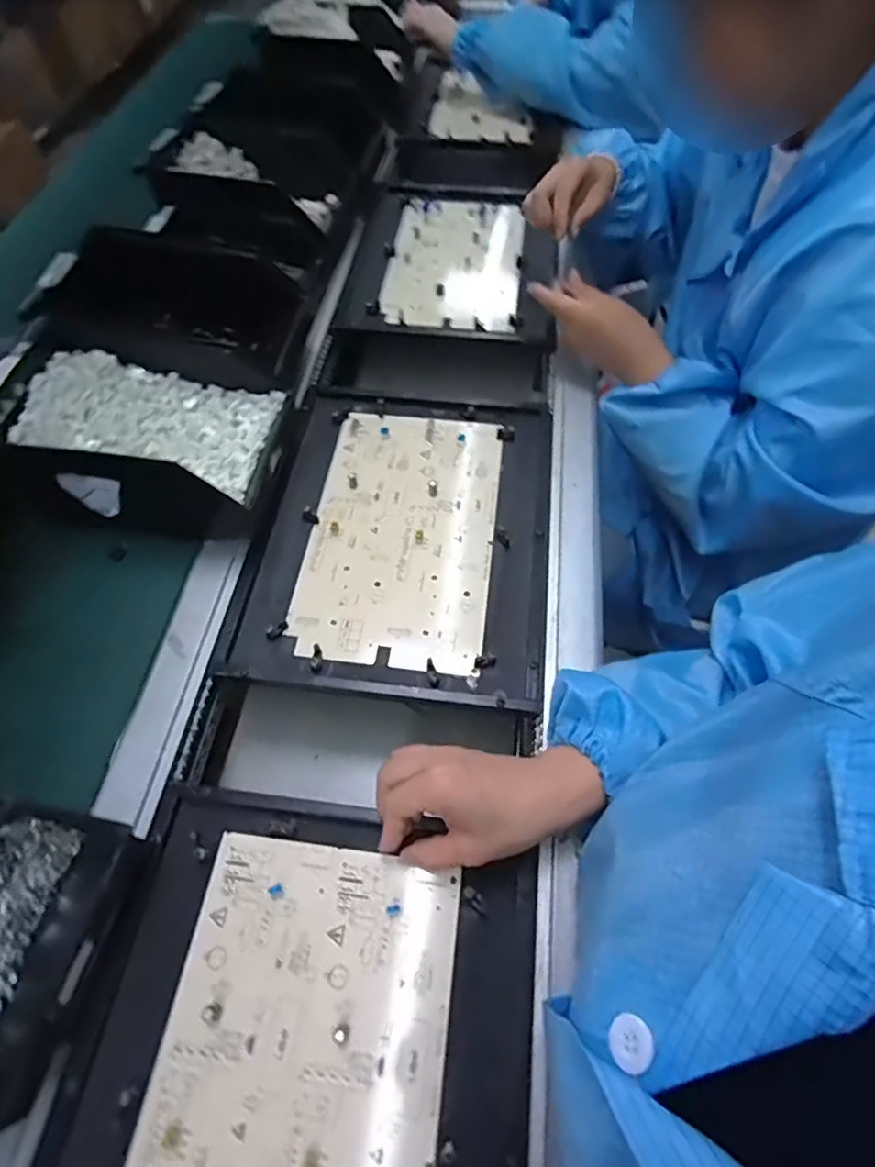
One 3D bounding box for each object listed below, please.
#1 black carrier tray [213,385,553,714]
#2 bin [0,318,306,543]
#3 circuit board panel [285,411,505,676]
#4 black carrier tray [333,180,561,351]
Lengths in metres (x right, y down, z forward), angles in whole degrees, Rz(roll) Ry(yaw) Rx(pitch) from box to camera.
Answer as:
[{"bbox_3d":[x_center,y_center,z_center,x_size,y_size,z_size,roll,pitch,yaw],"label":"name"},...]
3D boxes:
[{"bbox_3d":[-0.026,-0.060,0.556,0.262,0.017,0.349,6,60,4],"label":"black carrier tray"},{"bbox_3d":[-0.257,-0.132,0.525,0.223,0.120,0.168,6,60,4],"label":"bin"},{"bbox_3d":[-0.032,-0.054,0.557,0.172,0.008,0.282,6,60,4],"label":"circuit board panel"},{"bbox_3d":[0.030,-0.454,0.776,0.258,0.023,0.348,6,60,4],"label":"black carrier tray"}]

